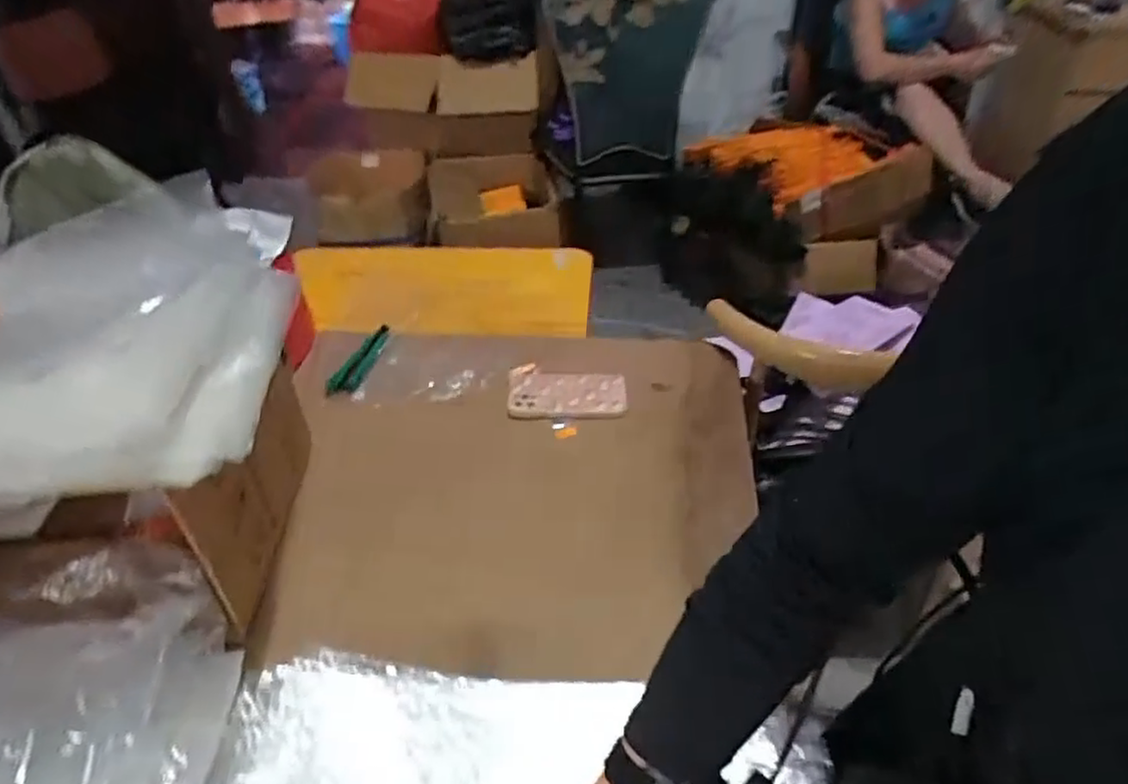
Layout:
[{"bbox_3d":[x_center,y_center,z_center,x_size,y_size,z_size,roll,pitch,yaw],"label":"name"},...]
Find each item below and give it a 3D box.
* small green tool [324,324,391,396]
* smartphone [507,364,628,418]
[{"bbox_3d":[-0.303,-0.053,1.031,0.043,0.018,0.168,6,41,10],"label":"small green tool"},{"bbox_3d":[0.005,-0.003,0.956,0.163,0.017,0.094,-1,48,2],"label":"smartphone"}]

